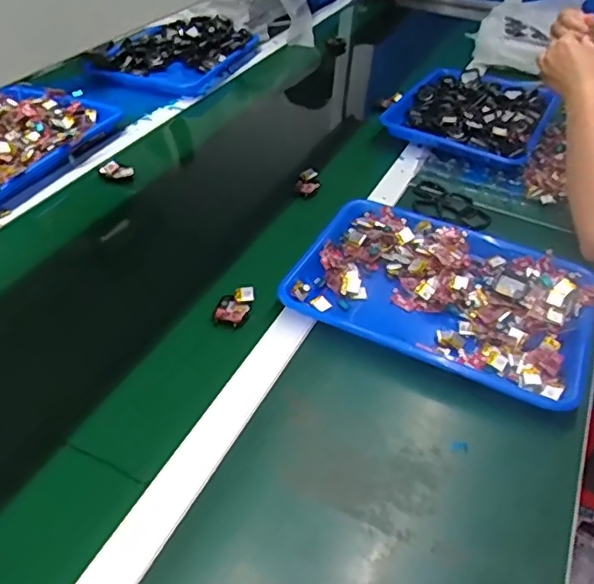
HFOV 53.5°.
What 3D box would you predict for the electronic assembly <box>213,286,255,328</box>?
[{"bbox_3d":[-0.070,0.015,0.682,0.035,0.015,0.053,14,42,14],"label":"electronic assembly"}]

